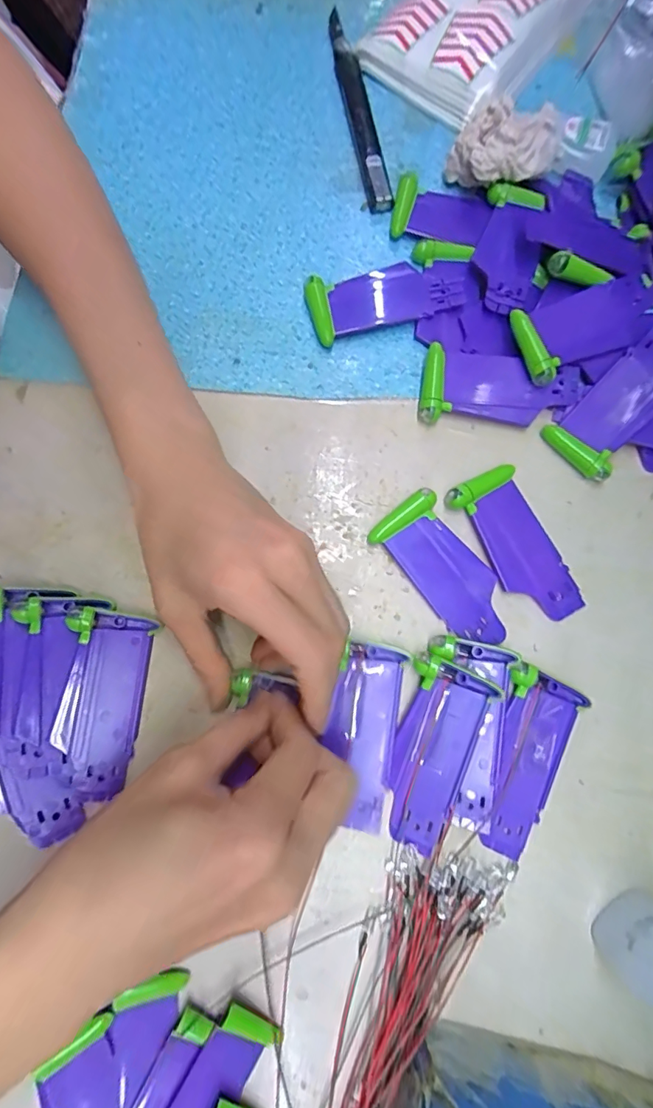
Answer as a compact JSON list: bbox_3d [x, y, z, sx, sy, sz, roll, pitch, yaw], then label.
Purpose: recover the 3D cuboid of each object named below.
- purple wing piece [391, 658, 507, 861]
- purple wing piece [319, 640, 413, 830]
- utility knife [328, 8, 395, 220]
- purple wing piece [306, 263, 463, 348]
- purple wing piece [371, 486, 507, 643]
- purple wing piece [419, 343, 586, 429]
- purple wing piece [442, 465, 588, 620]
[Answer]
[{"bbox_3d":[0.051,0.099,0.223,0.040,0.015,0.088,24,79,4],"label":"purple wing piece"},{"bbox_3d":[0.018,0.090,0.229,0.034,0.006,0.089,11,79,1],"label":"purple wing piece"},{"bbox_3d":[0.020,-0.295,0.300,0.015,0.010,0.152,-11,79,-3],"label":"utility knife"},{"bbox_3d":[0.035,-0.156,0.271,0.091,0.011,0.039,-17,80,-4],"label":"purple wing piece"},{"bbox_3d":[0.066,0.009,0.247,0.039,0.008,0.088,-41,82,-8],"label":"purple wing piece"},{"bbox_3d":[0.102,-0.093,0.263,0.091,0.013,0.043,11,79,1],"label":"purple wing piece"},{"bbox_3d":[0.106,-0.004,0.251,0.040,0.010,0.089,-27,80,-6],"label":"purple wing piece"}]

